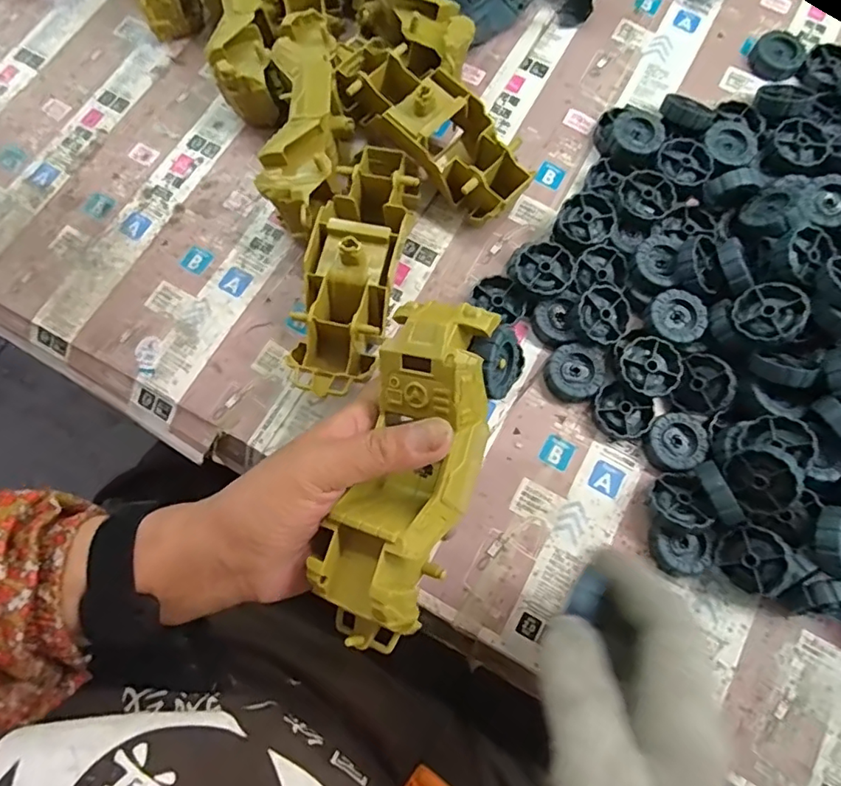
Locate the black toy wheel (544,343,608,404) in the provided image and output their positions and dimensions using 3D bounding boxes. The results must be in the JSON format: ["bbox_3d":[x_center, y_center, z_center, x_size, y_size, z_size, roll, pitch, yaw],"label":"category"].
[{"bbox_3d":[0.105,-0.014,0.373,0.037,0.013,0.039,0,75,1],"label":"black toy wheel"}]

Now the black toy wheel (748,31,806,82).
[{"bbox_3d":[0.284,-0.268,0.436,0.037,0.011,0.040,0,75,1],"label":"black toy wheel"}]

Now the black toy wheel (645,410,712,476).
[{"bbox_3d":[0.168,0.034,0.360,0.036,0.012,0.040,41,80,11],"label":"black toy wheel"}]

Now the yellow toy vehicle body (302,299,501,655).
[{"bbox_3d":[-0.003,0.038,0.271,0.061,0.053,0.176,16,85,6],"label":"yellow toy vehicle body"}]

